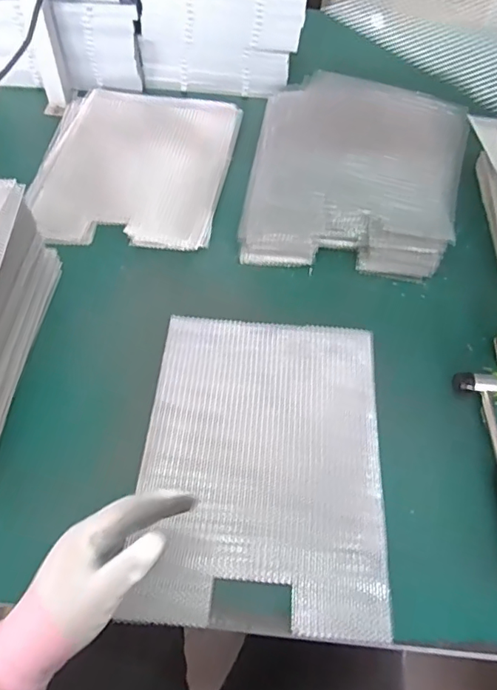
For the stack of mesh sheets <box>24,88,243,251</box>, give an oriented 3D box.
[{"bbox_3d":[-0.169,-0.287,0.783,0.280,0.034,0.355,4,56,0],"label":"stack of mesh sheets"}]

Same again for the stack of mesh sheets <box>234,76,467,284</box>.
[{"bbox_3d":[0.157,-0.259,0.752,0.300,0.082,0.353,9,56,3],"label":"stack of mesh sheets"}]

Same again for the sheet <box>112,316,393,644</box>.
[{"bbox_3d":[0.016,0.115,0.534,0.241,0.009,0.322,5,58,0],"label":"sheet"}]

